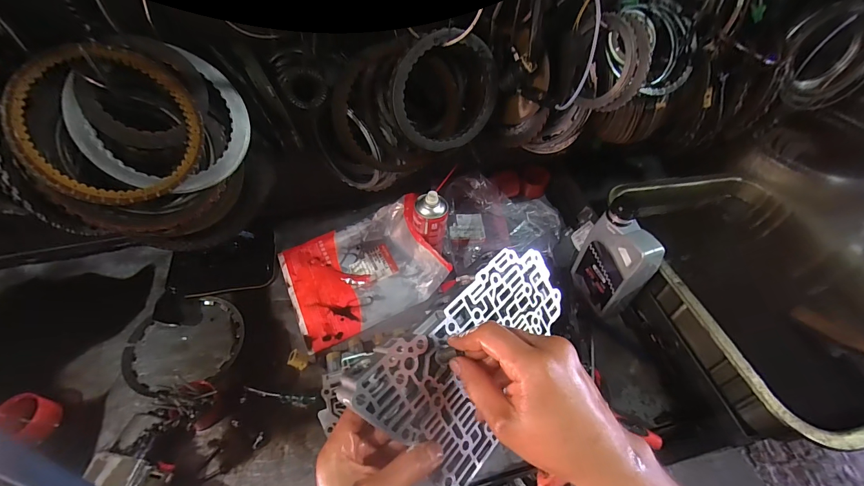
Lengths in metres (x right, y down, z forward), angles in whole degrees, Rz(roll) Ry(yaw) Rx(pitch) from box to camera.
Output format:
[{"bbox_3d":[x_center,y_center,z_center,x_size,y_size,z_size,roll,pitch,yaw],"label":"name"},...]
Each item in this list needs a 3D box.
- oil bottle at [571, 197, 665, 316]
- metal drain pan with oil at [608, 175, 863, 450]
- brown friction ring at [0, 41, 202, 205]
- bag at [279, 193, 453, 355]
[{"bbox_3d":[0.325,0.028,0.642,0.062,0.197,0.118,-14,54,-13],"label":"oil bottle"},{"bbox_3d":[0.563,0.072,0.636,0.375,0.125,0.488,-10,53,-9],"label":"metal drain pan with oil"},{"bbox_3d":[-0.359,-0.132,0.407,0.167,0.007,0.172,-1,93,-27],"label":"brown friction ring"},{"bbox_3d":[-0.143,0.033,0.731,0.300,0.099,0.254,-20,55,-16],"label":"bag"}]

